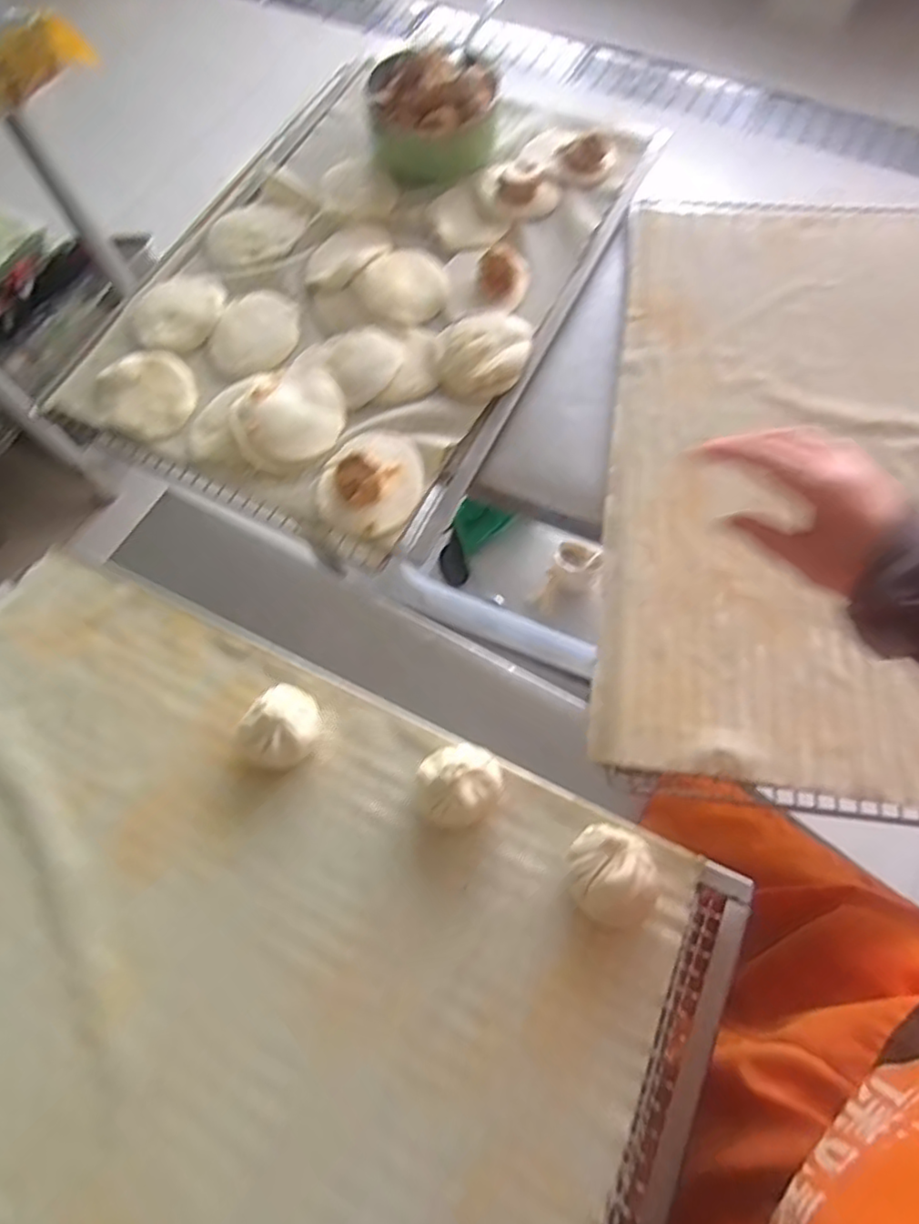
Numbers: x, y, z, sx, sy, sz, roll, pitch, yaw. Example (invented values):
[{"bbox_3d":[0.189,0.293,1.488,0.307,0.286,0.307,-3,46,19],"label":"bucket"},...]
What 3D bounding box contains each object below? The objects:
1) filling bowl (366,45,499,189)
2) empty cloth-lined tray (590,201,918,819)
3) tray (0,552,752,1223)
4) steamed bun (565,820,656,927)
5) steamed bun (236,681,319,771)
[{"bbox_3d":[-0.027,-0.538,0.694,0.136,0.082,0.118,-3,67,2],"label":"filling bowl"},{"bbox_3d":[0.329,-0.140,0.552,0.380,0.030,0.598,7,68,6],"label":"empty cloth-lined tray"},{"bbox_3d":[-0.159,0.204,0.389,0.585,0.041,0.392,24,61,13],"label":"tray"},{"bbox_3d":[0.095,0.161,0.400,0.053,0.033,0.061,-8,67,-1],"label":"steamed bun"},{"bbox_3d":[-0.124,0.081,0.455,0.057,0.038,0.057,-1,67,2],"label":"steamed bun"}]

